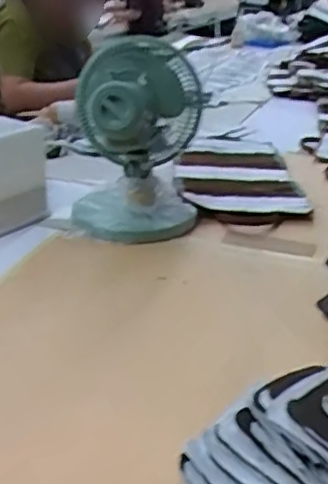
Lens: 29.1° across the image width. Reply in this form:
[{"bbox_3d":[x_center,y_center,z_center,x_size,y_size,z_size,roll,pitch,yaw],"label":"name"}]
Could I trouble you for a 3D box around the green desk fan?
[{"bbox_3d":[-0.047,-0.165,1.052,0.216,0.282,0.223,0,24,-2],"label":"green desk fan"}]

